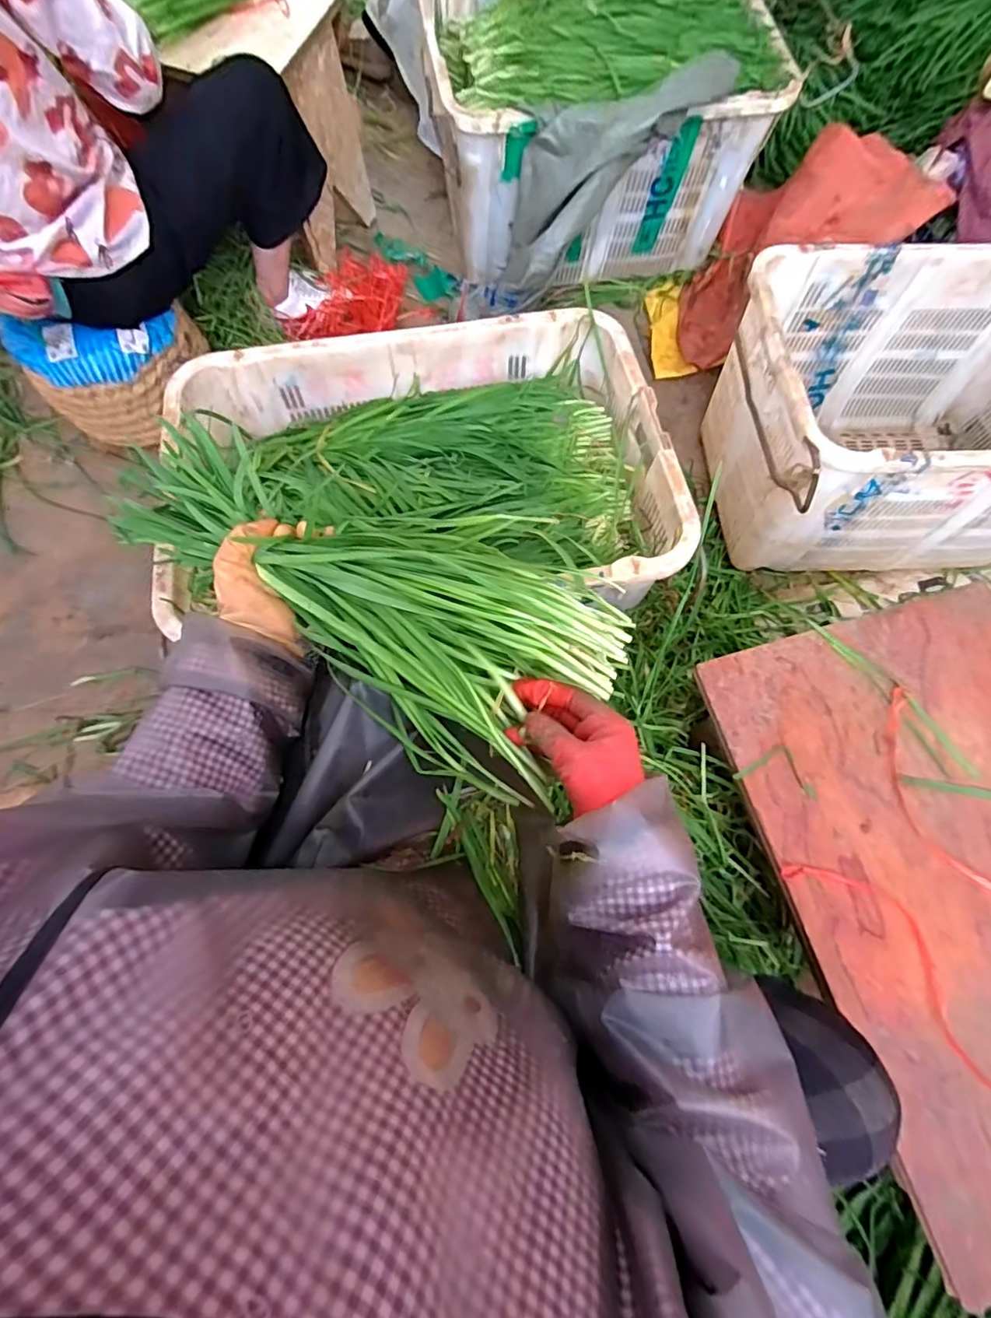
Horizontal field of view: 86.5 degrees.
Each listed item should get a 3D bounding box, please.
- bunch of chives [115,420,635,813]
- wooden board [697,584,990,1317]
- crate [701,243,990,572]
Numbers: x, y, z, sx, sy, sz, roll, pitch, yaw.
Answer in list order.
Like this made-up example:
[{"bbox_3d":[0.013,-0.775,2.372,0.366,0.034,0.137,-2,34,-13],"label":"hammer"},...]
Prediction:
[{"bbox_3d":[-0.123,-0.054,0.457,0.456,0.101,0.169,27,74,10],"label":"bunch of chives"},{"bbox_3d":[0.503,0.230,0.540,0.400,0.015,0.579,-14,76,-10],"label":"wooden board"},{"bbox_3d":[0.776,-0.436,0.994,0.711,0.393,0.479,-5,73,-2],"label":"crate"}]

